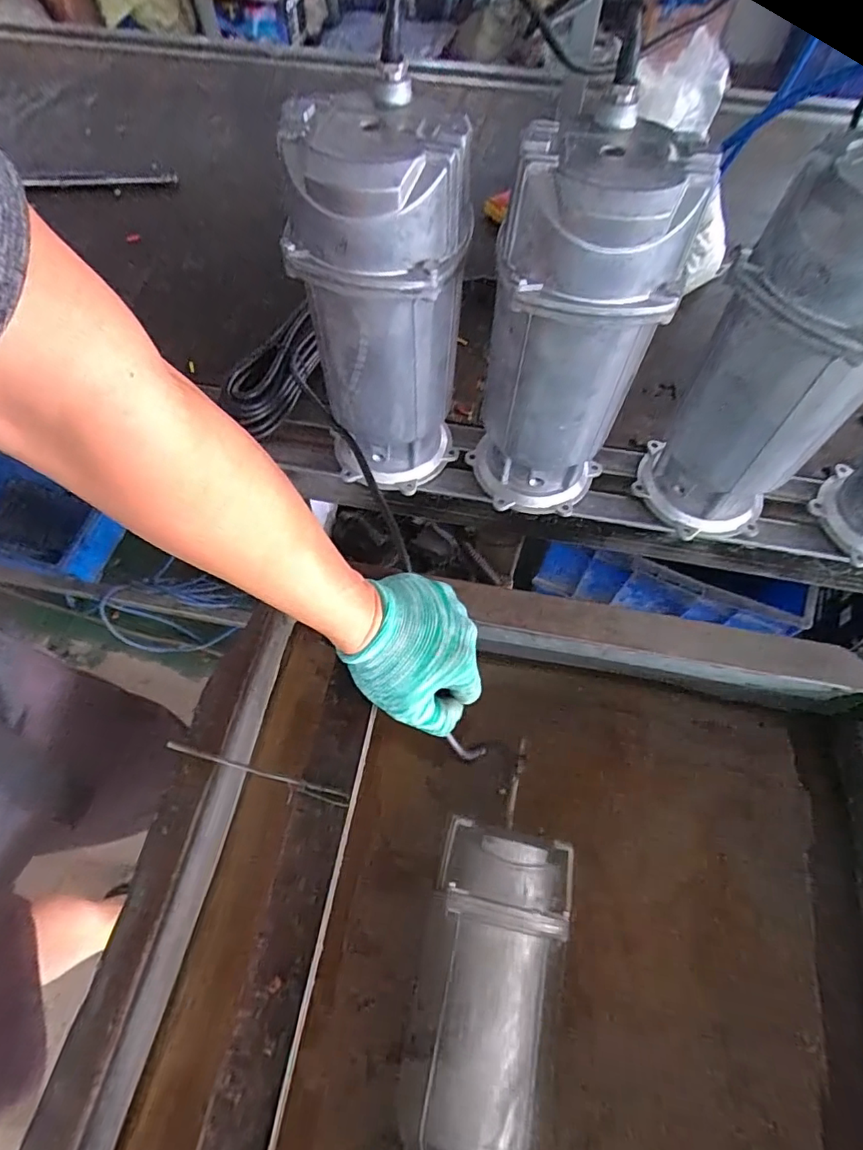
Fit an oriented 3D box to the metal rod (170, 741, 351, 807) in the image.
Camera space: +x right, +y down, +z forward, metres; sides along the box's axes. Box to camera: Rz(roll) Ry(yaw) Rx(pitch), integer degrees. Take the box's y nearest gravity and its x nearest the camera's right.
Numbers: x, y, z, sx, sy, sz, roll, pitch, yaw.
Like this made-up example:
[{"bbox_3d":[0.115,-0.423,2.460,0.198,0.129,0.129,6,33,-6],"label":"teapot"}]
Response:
[{"bbox_3d":[-0.138,0.157,0.425,0.152,0.007,0.009,14,62,7],"label":"metal rod"}]

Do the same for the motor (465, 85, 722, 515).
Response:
[{"bbox_3d":[0.107,-0.177,0.452,0.125,0.301,0.106,17,62,8],"label":"motor"}]

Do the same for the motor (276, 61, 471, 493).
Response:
[{"bbox_3d":[-0.041,-0.203,0.460,0.124,0.297,0.110,-1,61,-1],"label":"motor"}]

